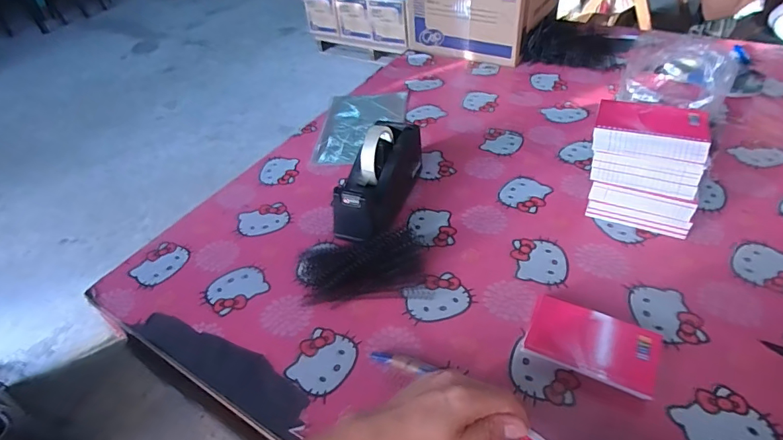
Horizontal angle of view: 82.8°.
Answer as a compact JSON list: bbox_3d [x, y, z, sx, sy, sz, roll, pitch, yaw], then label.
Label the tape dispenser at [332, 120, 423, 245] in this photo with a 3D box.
[{"bbox_3d":[-0.014,-0.066,0.669,0.074,0.114,0.217,14,46,21],"label":"tape dispenser"}]

